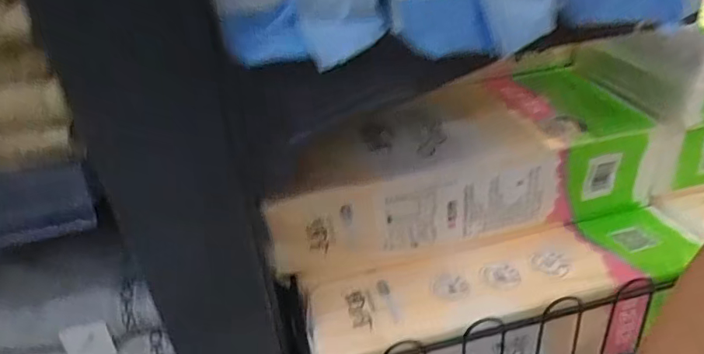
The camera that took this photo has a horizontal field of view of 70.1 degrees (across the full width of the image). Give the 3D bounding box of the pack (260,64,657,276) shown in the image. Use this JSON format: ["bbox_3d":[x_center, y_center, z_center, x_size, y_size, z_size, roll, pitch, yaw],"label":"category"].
[{"bbox_3d":[0.096,-0.017,0.496,0.364,0.108,0.123,-13,34,-10],"label":"pack"}]

